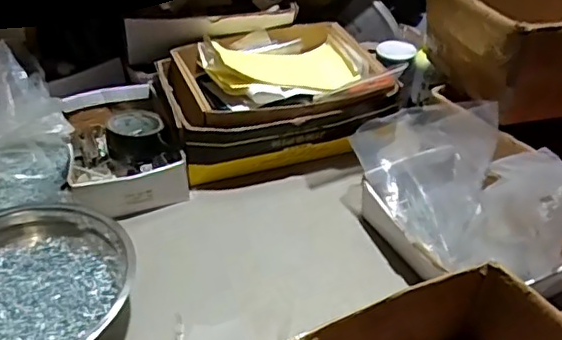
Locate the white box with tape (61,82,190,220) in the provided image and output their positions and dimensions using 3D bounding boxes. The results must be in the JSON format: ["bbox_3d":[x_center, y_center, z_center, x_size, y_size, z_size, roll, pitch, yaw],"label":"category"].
[{"bbox_3d":[-0.246,-0.036,0.900,0.162,0.061,0.272,-13,40,-17],"label":"white box with tape"}]

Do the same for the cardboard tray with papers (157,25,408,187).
[{"bbox_3d":[-0.013,-0.120,0.954,0.340,0.138,0.255,-12,39,-15],"label":"cardboard tray with papers"}]

